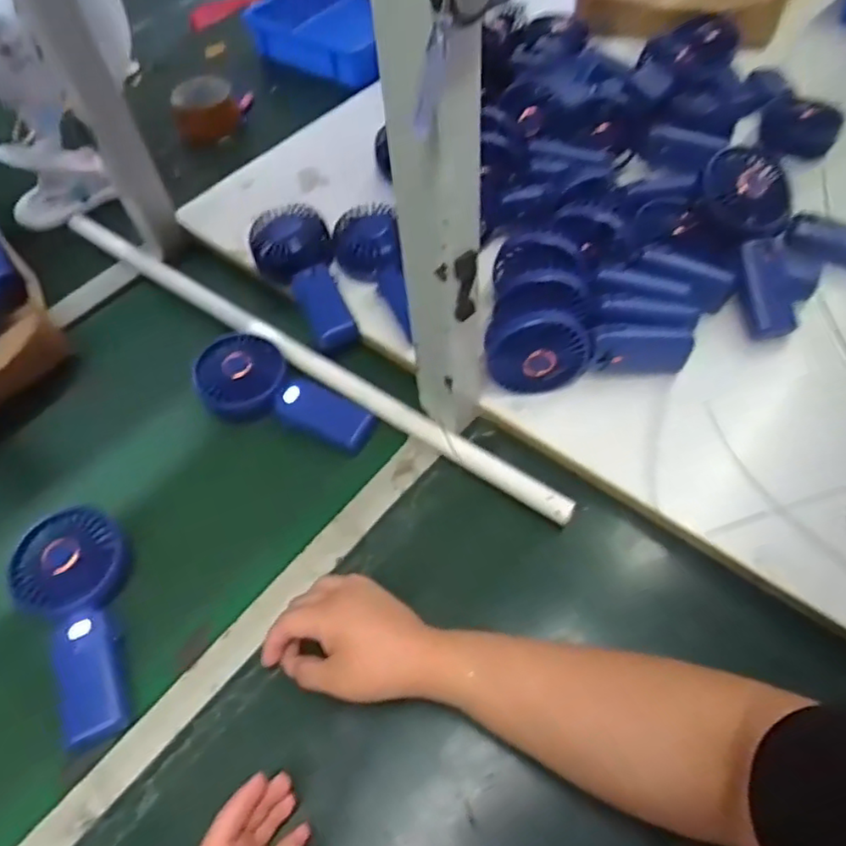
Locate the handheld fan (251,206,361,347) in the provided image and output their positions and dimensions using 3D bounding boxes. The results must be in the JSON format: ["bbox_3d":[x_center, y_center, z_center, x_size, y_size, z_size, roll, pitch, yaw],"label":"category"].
[{"bbox_3d":[-0.120,-0.152,0.672,0.082,0.043,0.180,-25,73,-14],"label":"handheld fan"}]

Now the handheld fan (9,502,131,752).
[{"bbox_3d":[-0.267,0.152,0.498,0.086,0.028,0.182,-20,68,-10],"label":"handheld fan"}]

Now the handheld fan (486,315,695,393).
[{"bbox_3d":[0.149,-0.068,0.568,0.183,0.075,0.054,2,56,4],"label":"handheld fan"}]

